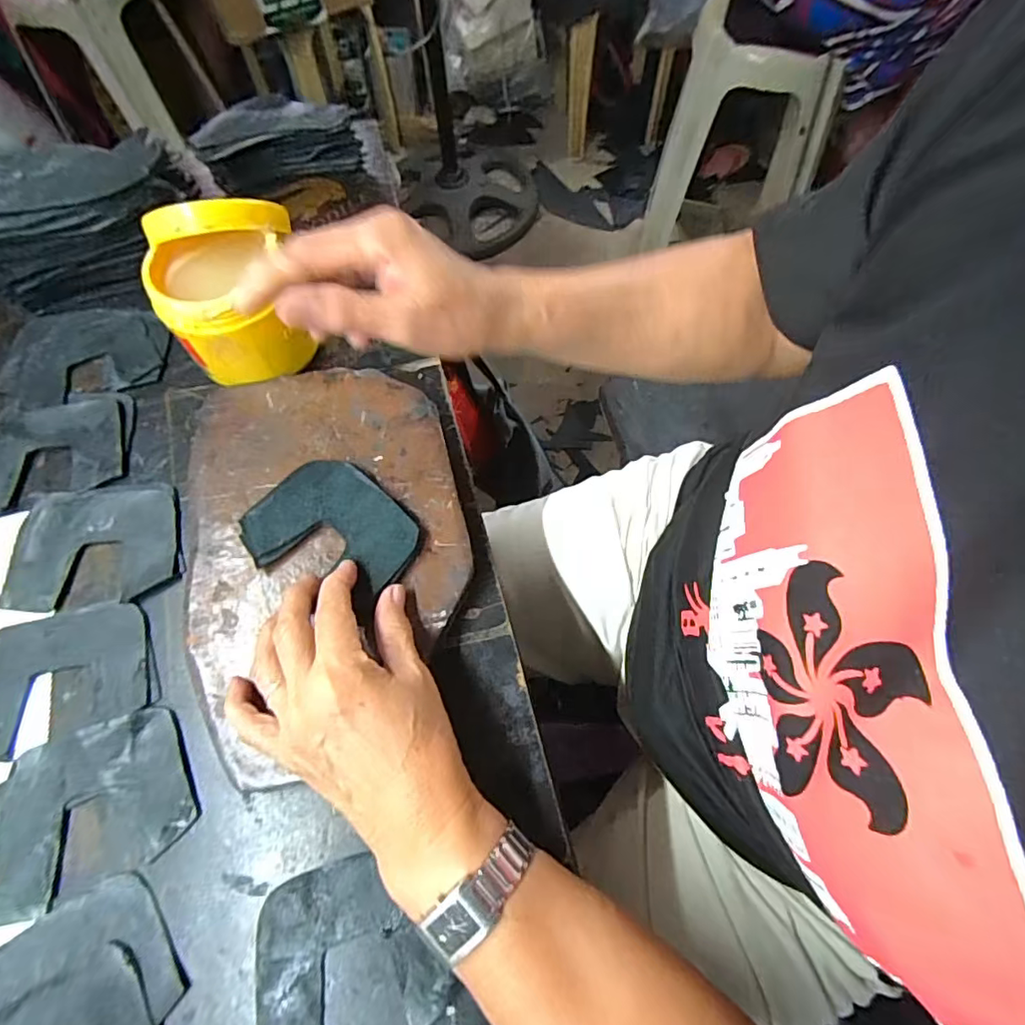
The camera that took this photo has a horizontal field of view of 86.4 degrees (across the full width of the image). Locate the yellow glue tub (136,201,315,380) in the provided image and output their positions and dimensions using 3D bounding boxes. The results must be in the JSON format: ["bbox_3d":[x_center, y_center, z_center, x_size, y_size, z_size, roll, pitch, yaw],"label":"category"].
[{"bbox_3d":[-0.195,-0.156,0.387,0.091,0.102,0.097,-15,66,-5],"label":"yellow glue tub"}]

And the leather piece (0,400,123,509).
[{"bbox_3d":[-0.340,-0.047,0.397,0.108,0.006,0.081,-14,66,-5],"label":"leather piece"}]

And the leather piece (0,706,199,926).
[{"bbox_3d":[-0.235,0.160,0.300,0.105,0.005,0.080,-24,67,-9],"label":"leather piece"}]

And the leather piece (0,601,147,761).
[{"bbox_3d":[-0.277,0.097,0.331,0.102,0.005,0.075,-19,66,-7],"label":"leather piece"}]

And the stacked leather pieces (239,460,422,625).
[{"bbox_3d":[-0.112,0.008,0.341,0.106,0.005,0.079,23,68,12],"label":"stacked leather pieces"}]

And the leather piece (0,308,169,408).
[{"bbox_3d":[-0.344,-0.127,0.438,0.131,0.005,0.098,-6,64,1],"label":"leather piece"}]

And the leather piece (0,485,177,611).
[{"bbox_3d":[-0.280,0.020,0.366,0.106,0.005,0.081,-7,65,-1],"label":"leather piece"}]

